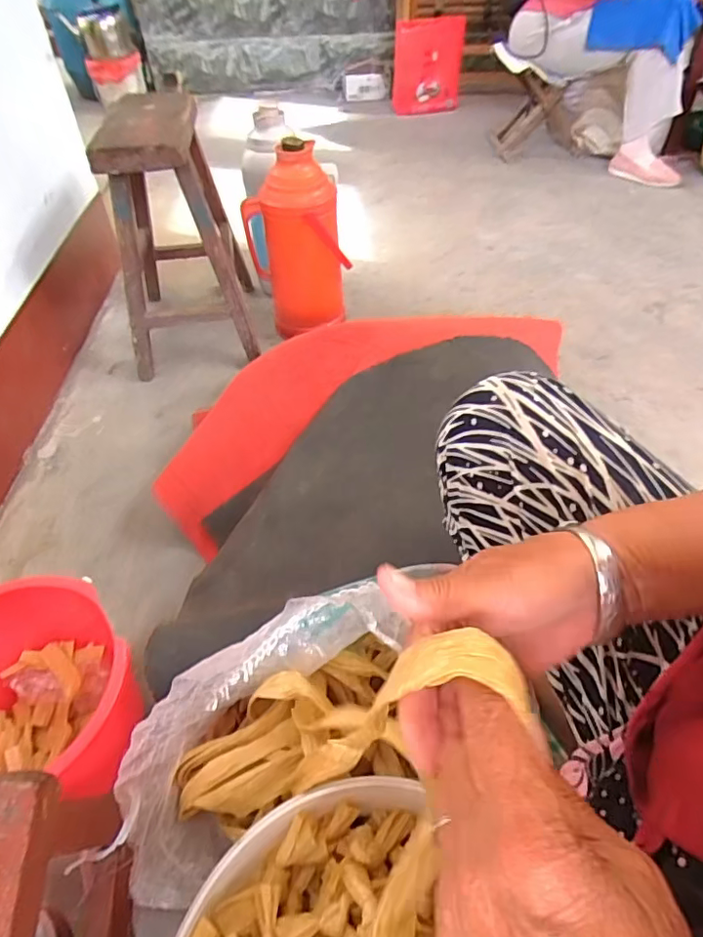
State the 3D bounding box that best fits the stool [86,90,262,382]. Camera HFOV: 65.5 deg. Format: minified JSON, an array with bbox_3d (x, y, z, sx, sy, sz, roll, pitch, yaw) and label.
[{"bbox_3d":[-0.354,-0.465,1.103,0.245,0.427,0.353,-10,48,-6],"label":"stool"}]

